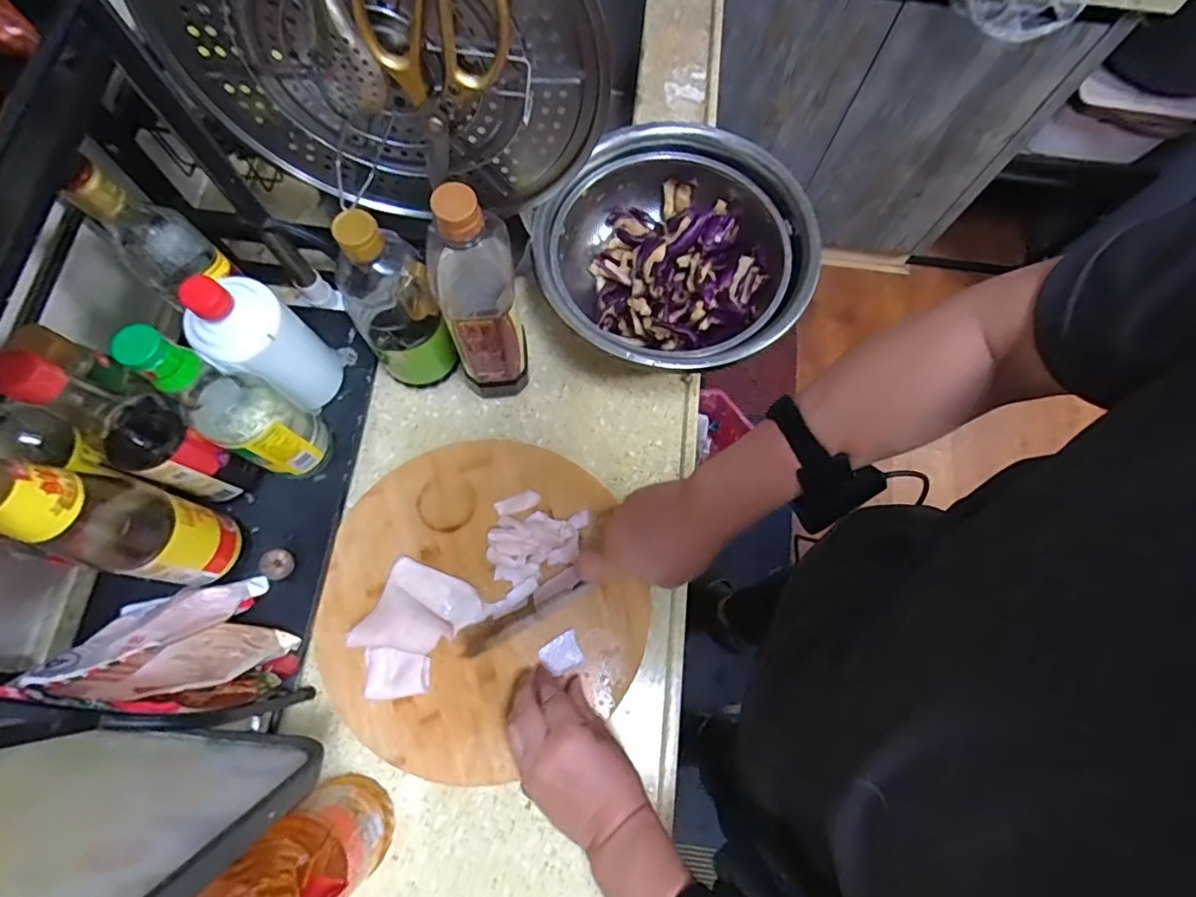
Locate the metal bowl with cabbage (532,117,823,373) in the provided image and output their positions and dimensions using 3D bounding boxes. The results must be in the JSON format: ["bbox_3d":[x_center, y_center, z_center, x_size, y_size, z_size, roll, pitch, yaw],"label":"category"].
[{"bbox_3d":[0.083,-0.200,0.650,0.271,0.118,0.283,1,73,-2],"label":"metal bowl with cabbage"}]

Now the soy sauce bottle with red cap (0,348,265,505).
[{"bbox_3d":[-0.355,-0.008,0.460,0.069,0.239,0.058,19,73,4],"label":"soy sauce bottle with red cap"}]

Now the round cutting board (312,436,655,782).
[{"bbox_3d":[-0.121,0.144,0.581,0.309,0.027,0.304,1,73,-2],"label":"round cutting board"}]

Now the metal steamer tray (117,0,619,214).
[{"bbox_3d":[-0.149,-0.271,0.397,0.308,0.282,0.035,2,73,-2],"label":"metal steamer tray"}]

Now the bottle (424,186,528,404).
[{"bbox_3d":[-0.107,-0.127,0.535,0.067,0.277,0.065,-10,73,-5],"label":"bottle"}]

